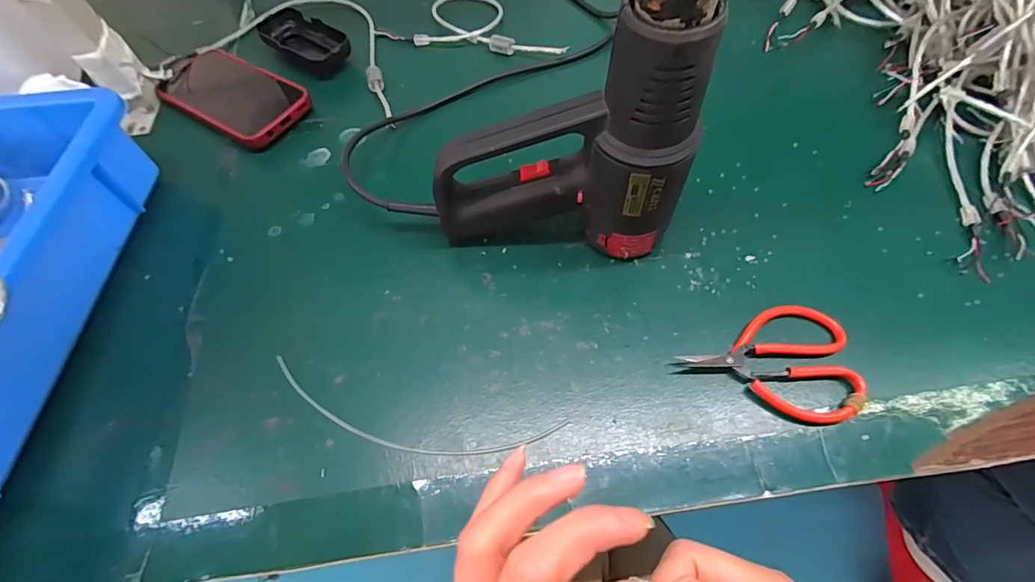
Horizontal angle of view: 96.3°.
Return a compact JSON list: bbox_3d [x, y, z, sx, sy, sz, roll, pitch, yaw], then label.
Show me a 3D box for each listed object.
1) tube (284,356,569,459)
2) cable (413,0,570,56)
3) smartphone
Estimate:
[{"bbox_3d":[-0.076,0.086,0.316,0.216,0.006,0.044,10,64,8],"label":"tube"},{"bbox_3d":[-0.021,-0.303,0.523,0.166,0.013,0.101,11,64,9],"label":"cable"},{"bbox_3d":[-0.297,-0.201,0.478,0.172,0.020,0.082,31,69,18],"label":"smartphone"}]

